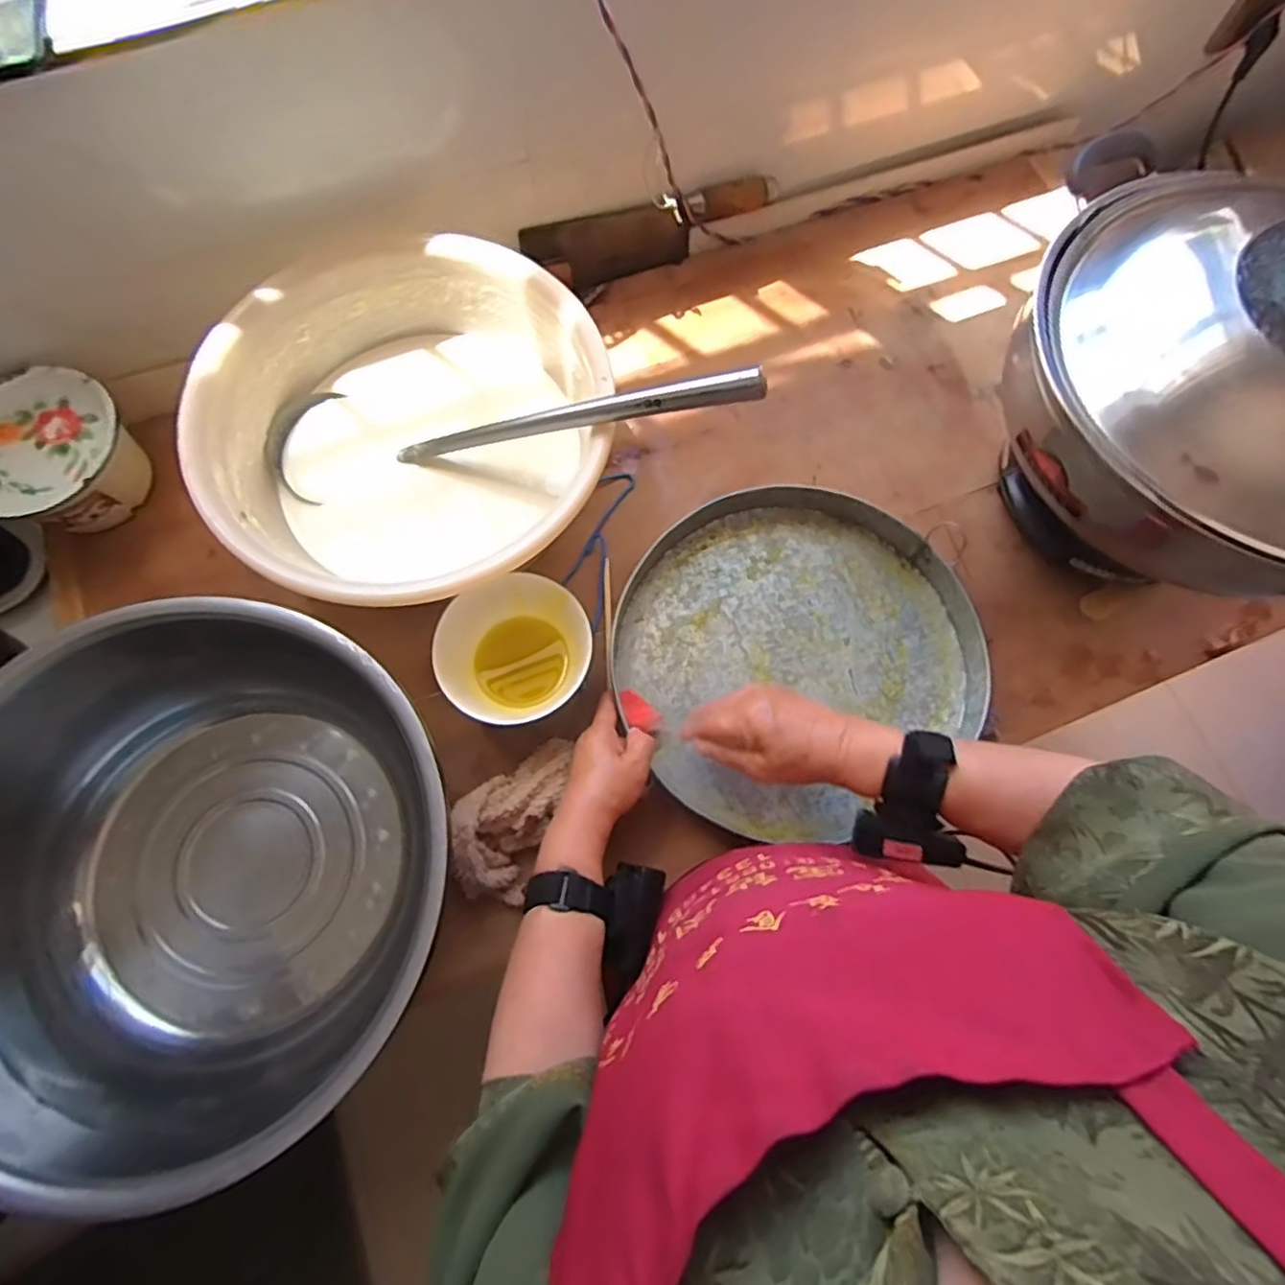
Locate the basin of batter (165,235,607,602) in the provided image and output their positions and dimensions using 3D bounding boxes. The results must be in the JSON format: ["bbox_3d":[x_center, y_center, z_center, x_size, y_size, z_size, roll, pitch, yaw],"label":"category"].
[{"bbox_3d":[-0.203,-0.182,0.579,0.331,0.122,0.326,1,72,-2],"label":"basin of batter"}]

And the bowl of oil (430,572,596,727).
[{"bbox_3d":[-0.107,0.012,0.557,0.130,0.067,0.116,-27,74,-10],"label":"bowl of oil"}]

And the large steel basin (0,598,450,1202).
[{"bbox_3d":[-0.328,0.172,0.473,0.338,0.132,0.367,1,72,-2],"label":"large steel basin"}]

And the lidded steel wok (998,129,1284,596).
[{"bbox_3d":[0.467,-0.191,0.515,0.355,0.283,0.348,0,73,-1],"label":"lidded steel wok"}]

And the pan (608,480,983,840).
[{"bbox_3d":[0.140,0.003,0.586,0.310,0.050,0.312,1,72,-2],"label":"pan"}]

